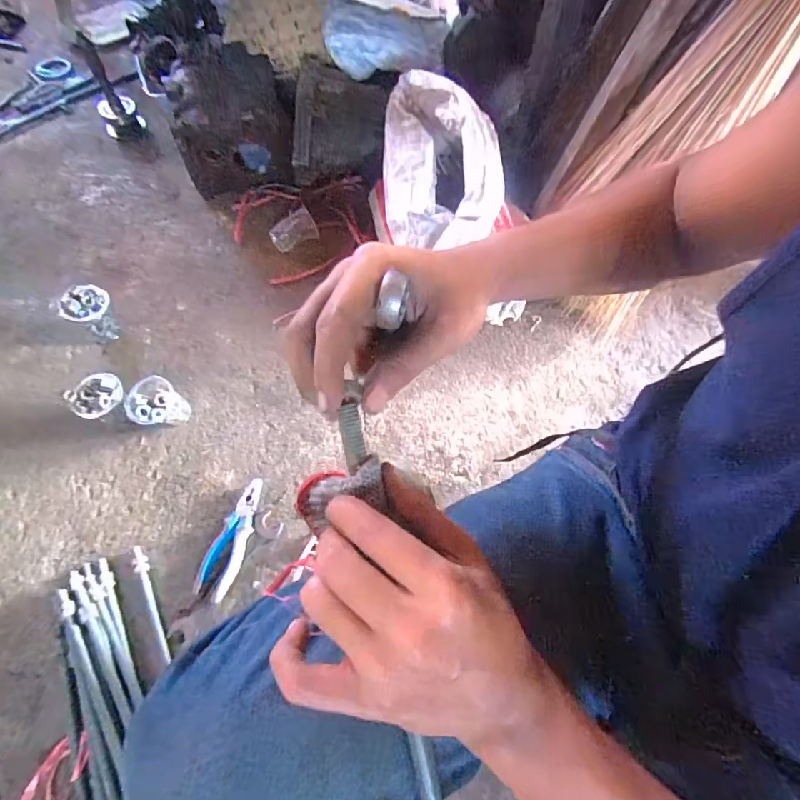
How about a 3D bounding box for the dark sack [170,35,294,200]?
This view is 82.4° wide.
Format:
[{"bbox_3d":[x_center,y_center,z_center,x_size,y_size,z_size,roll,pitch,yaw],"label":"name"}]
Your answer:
[{"bbox_3d":[-0.337,-0.585,0.949,0.216,0.164,0.231,-7,67,-5],"label":"dark sack"}]

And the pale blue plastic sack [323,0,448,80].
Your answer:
[{"bbox_3d":[-0.018,-0.743,0.962,0.272,0.132,0.067,-15,64,-29],"label":"pale blue plastic sack"}]

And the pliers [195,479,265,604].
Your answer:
[{"bbox_3d":[-0.246,0.201,0.682,0.051,0.025,0.174,16,65,7],"label":"pliers"}]

